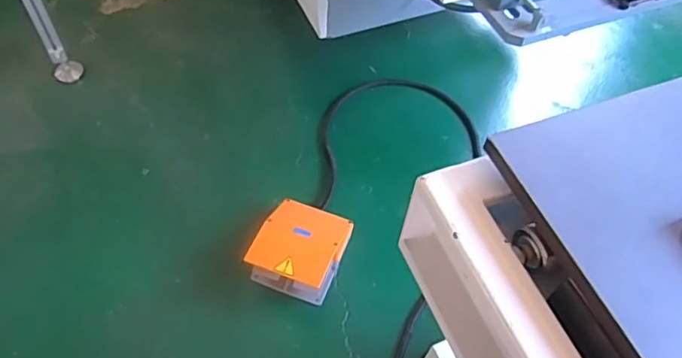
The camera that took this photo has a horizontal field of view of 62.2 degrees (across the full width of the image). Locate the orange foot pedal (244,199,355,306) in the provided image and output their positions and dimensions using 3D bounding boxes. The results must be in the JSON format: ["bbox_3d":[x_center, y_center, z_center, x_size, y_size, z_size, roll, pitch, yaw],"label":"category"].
[{"bbox_3d":[-0.087,0.157,1.285,0.181,0.127,0.214,20,56,11],"label":"orange foot pedal"}]

